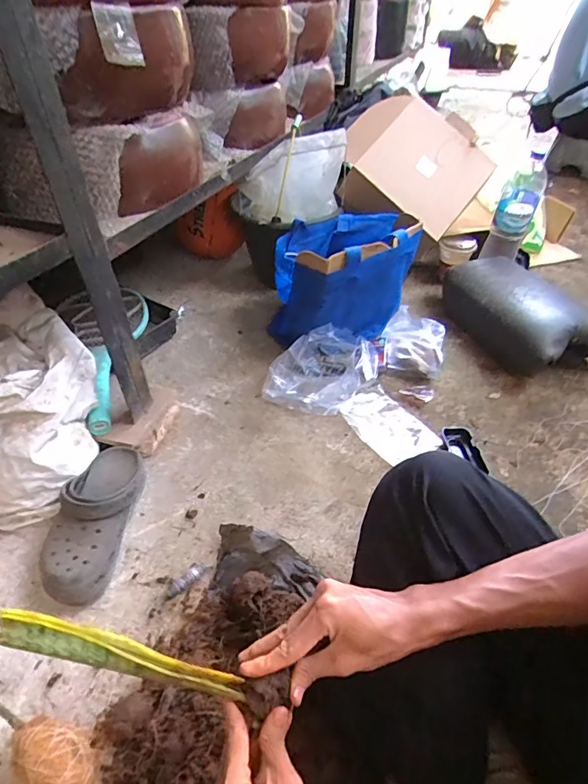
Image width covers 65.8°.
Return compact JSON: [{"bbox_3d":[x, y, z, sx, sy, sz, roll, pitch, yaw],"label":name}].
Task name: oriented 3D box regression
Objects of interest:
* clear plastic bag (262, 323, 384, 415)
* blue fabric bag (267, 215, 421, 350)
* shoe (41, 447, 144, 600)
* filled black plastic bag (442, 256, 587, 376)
[{"bbox_3d":[0.059,-0.049,0.904,0.207,0.075,0.183,11,44,12],"label":"clear plastic bag"},{"bbox_3d":[0.102,-0.241,0.953,0.275,0.206,0.244,10,44,11],"label":"blue fabric bag"},{"bbox_3d":[-0.285,0.180,0.665,0.100,0.081,0.236,0,43,0],"label":"shoe"},{"bbox_3d":[0.524,-0.196,1.039,0.216,0.128,0.345,-14,45,-14],"label":"filled black plastic bag"}]

